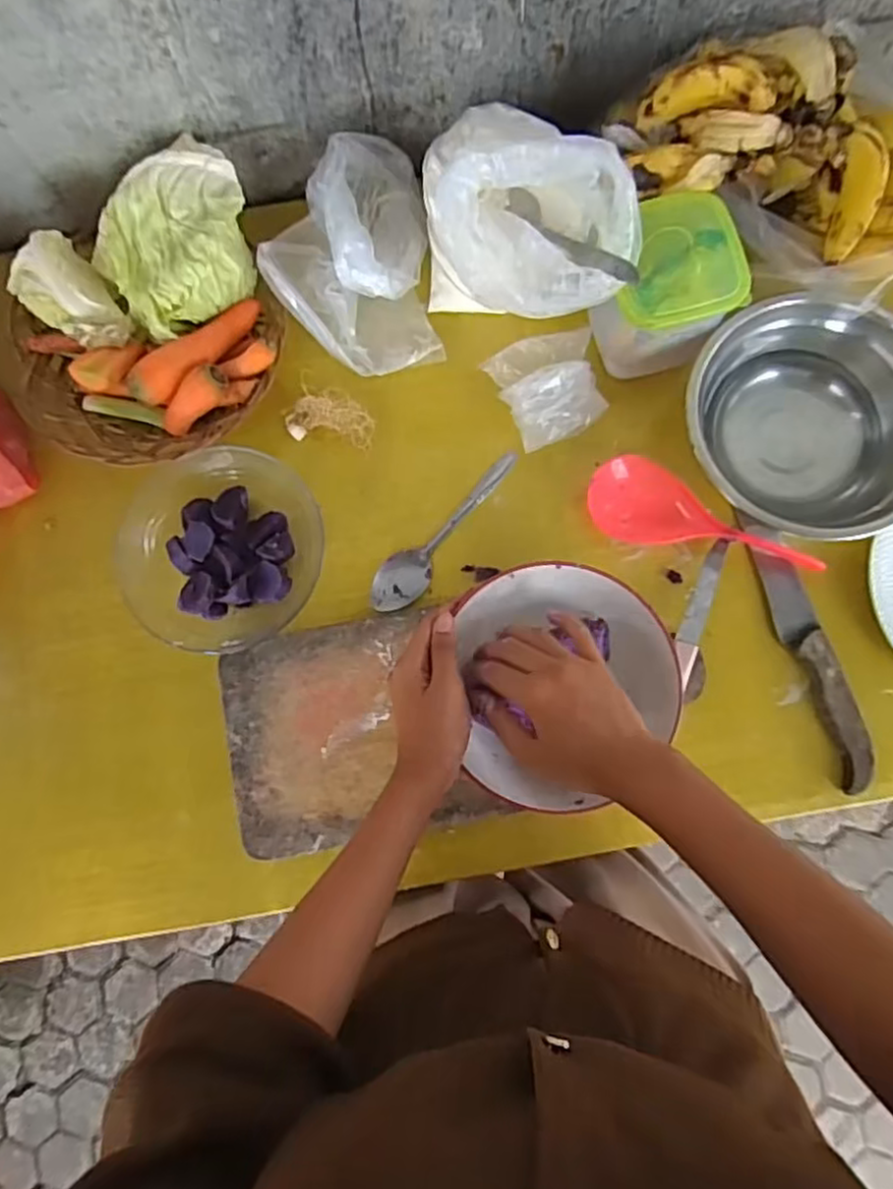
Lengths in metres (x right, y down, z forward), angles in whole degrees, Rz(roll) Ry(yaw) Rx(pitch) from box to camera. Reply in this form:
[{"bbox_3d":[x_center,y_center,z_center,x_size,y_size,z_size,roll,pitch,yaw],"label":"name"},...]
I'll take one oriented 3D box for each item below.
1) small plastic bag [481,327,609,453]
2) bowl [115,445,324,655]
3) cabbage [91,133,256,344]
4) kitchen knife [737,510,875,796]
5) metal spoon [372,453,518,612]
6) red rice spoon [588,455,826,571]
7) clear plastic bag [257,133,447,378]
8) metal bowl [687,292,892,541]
[{"bbox_3d":[0.087,-0.168,0.583,0.085,0.044,0.081,-26,82,-2],"label":"small plastic bag"},{"bbox_3d":[-0.177,-0.035,0.571,0.145,0.048,0.154,0,82,2],"label":"bowl"},{"bbox_3d":[-0.210,-0.279,0.559,0.127,0.056,0.102,-39,83,-3],"label":"cabbage"},{"bbox_3d":[0.287,0.041,0.563,0.031,0.016,0.227,-18,82,-1],"label":"kitchen knife"},{"bbox_3d":[0.001,-0.053,0.585,0.037,0.017,0.170,41,85,6],"label":"metal spoon"},{"bbox_3d":[0.208,-0.064,0.569,0.187,0.036,0.063,14,83,4],"label":"red rice spoon"},{"bbox_3d":[-0.079,-0.284,0.584,0.118,0.089,0.180,-12,82,0],"label":"clear plastic bag"},{"bbox_3d":[0.280,-0.130,0.550,0.188,0.084,0.161,5,83,2],"label":"metal bowl"}]

